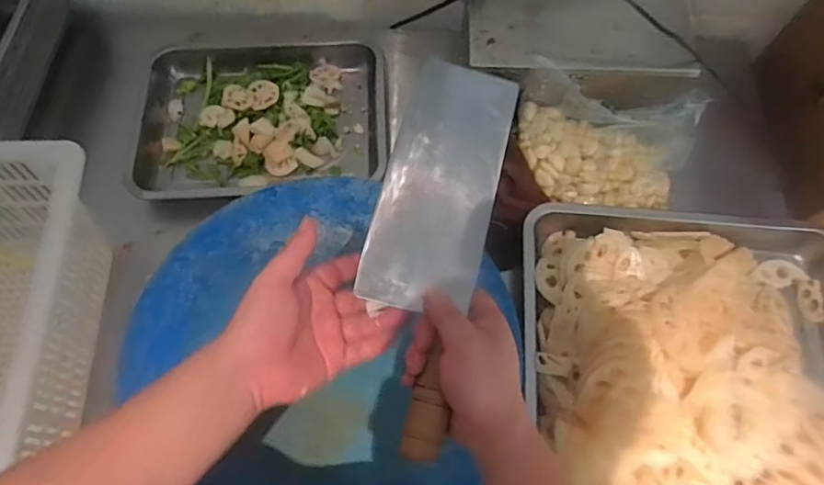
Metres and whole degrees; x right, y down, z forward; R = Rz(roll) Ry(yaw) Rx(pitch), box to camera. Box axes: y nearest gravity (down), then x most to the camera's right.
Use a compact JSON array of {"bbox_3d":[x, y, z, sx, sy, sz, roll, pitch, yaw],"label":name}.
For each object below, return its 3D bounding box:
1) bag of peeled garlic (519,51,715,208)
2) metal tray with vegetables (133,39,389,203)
[{"bbox_3d":[0.224,-0.120,0.644,0.213,0.132,0.105,23,69,9],"label":"bag of peeled garlic"},{"bbox_3d":[-0.210,-0.181,0.768,0.339,0.051,0.244,-4,67,-2],"label":"metal tray with vegetables"}]

